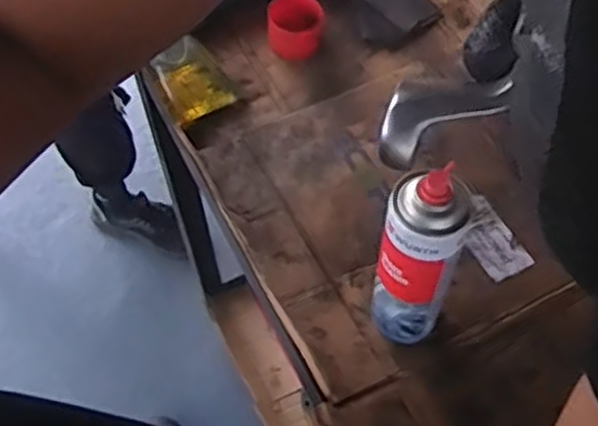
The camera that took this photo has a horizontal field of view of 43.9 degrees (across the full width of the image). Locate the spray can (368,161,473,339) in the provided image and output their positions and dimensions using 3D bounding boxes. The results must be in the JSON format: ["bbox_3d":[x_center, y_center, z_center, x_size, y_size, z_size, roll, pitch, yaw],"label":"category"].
[{"bbox_3d":[0.100,0.042,0.642,0.068,0.221,0.068,18,62,12],"label":"spray can"}]

